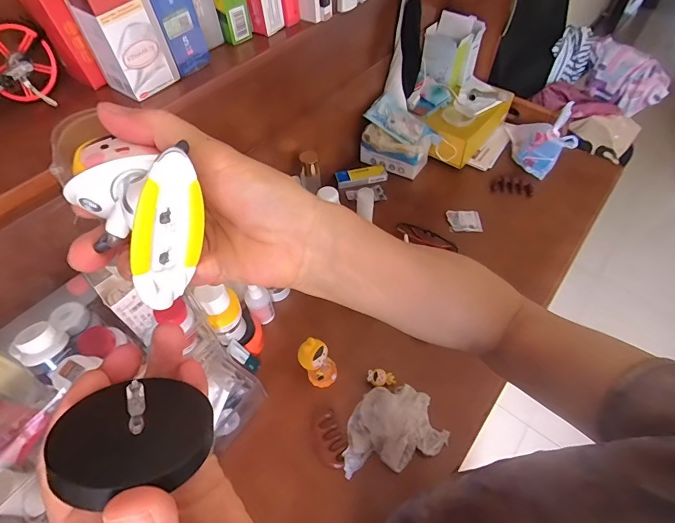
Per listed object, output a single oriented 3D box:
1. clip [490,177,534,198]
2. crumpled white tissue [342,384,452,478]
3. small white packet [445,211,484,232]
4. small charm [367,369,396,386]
[{"bbox_3d":[0.438,-0.190,0.953,0.104,0.028,0.036,8,54,6],"label":"clip"},{"bbox_3d":[0.091,0.264,0.615,0.163,0.048,0.119,-5,53,-3],"label":"crumpled white tissue"},{"bbox_3d":[0.300,-0.096,0.899,0.076,0.009,0.062,0,53,1],"label":"small white packet"},{"bbox_3d":[0.077,0.204,0.670,0.048,0.019,0.026,-1,53,0],"label":"small charm"}]

